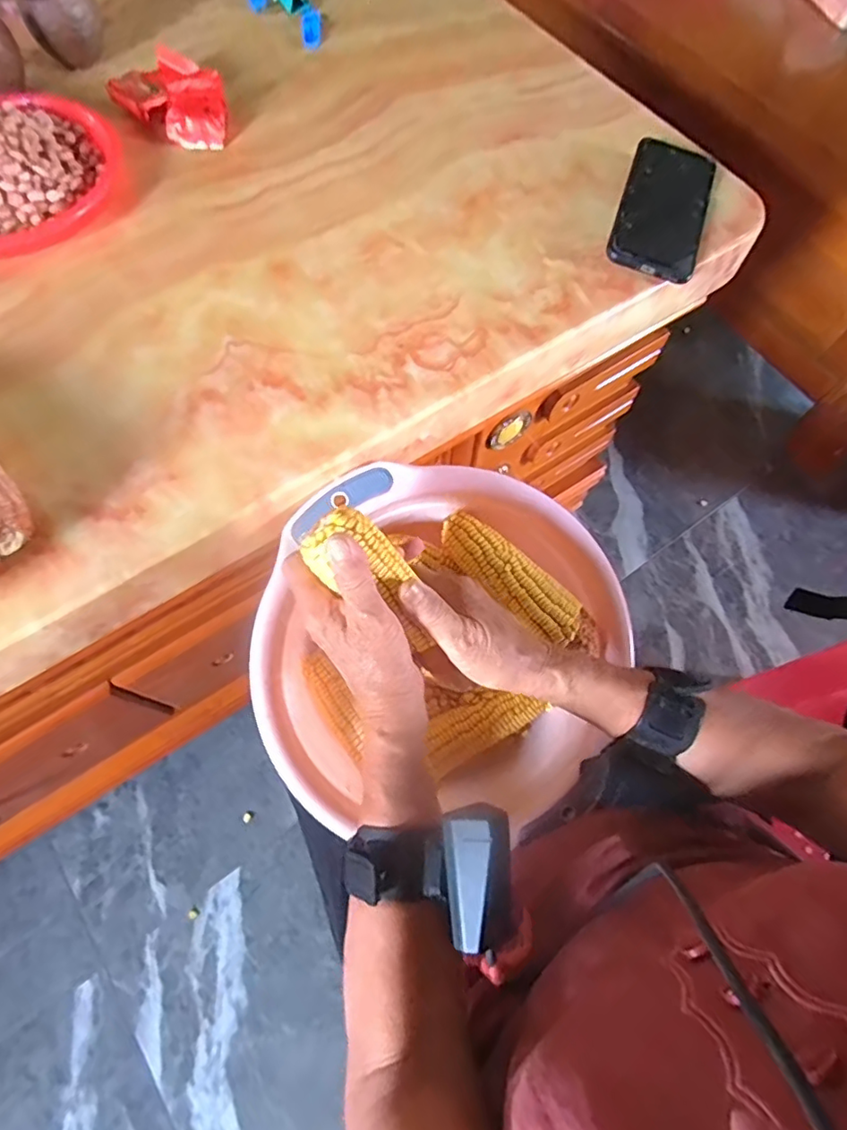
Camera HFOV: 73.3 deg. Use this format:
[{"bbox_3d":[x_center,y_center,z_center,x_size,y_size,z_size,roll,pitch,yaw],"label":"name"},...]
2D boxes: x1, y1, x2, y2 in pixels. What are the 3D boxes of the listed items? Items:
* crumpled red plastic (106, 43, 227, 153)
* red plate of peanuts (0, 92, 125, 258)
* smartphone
[{"bbox_3d":[-0.236,-0.436,0.535,0.082,0.031,0.125,-35,72,-14],"label":"crumpled red plastic"},{"bbox_3d":[-0.370,-0.345,0.492,0.189,0.038,0.183,0,67,0],"label":"red plate of peanuts"},{"bbox_3d":[0.208,-0.311,0.493,0.072,0.016,0.157,18,68,7],"label":"smartphone"}]

